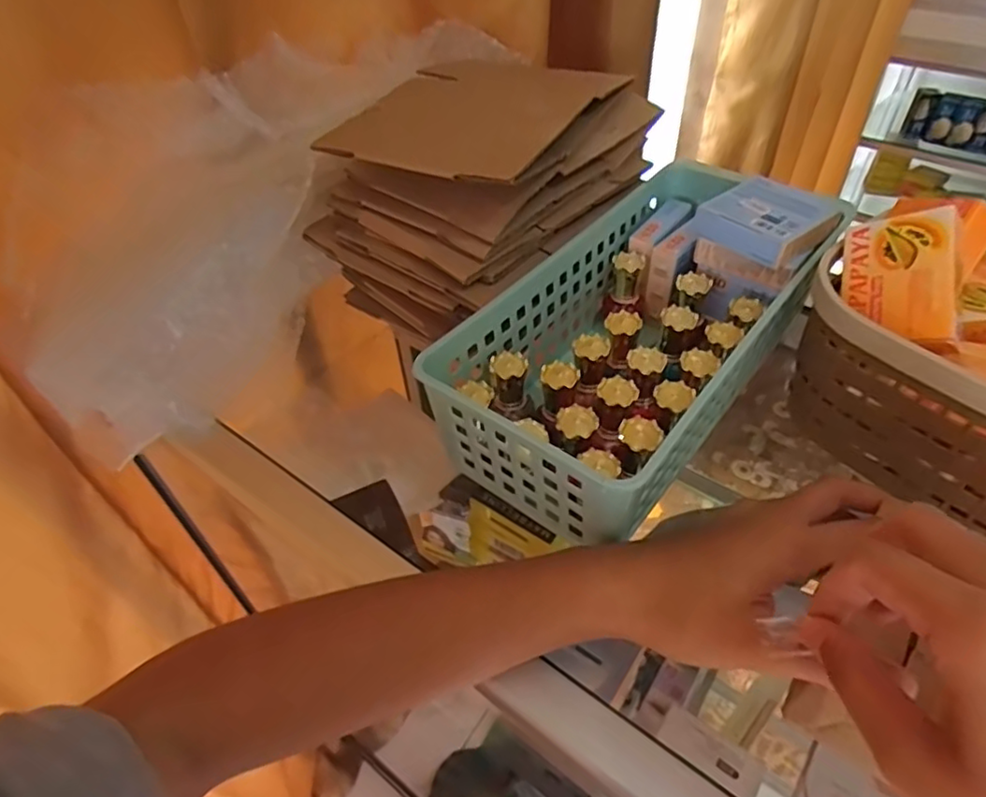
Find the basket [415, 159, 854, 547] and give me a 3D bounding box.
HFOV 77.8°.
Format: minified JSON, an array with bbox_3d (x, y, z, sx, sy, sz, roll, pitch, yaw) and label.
[{"bbox_3d":[0.096,-0.048,0.379,0.135,0.088,0.271,31,54,29],"label":"basket"}]

